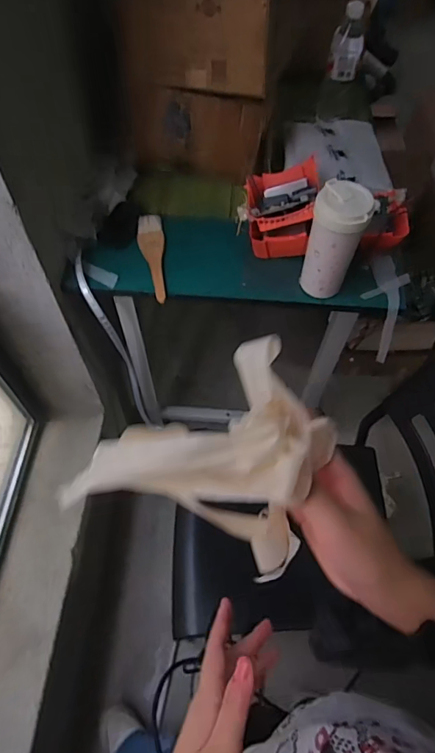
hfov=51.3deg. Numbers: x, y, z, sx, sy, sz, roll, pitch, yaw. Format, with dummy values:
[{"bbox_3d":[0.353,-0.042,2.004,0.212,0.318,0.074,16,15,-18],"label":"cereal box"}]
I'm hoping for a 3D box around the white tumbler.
[{"bbox_3d":[0.185,-0.207,0.714,0.085,0.171,0.069,15,60,7],"label":"white tumbler"}]

